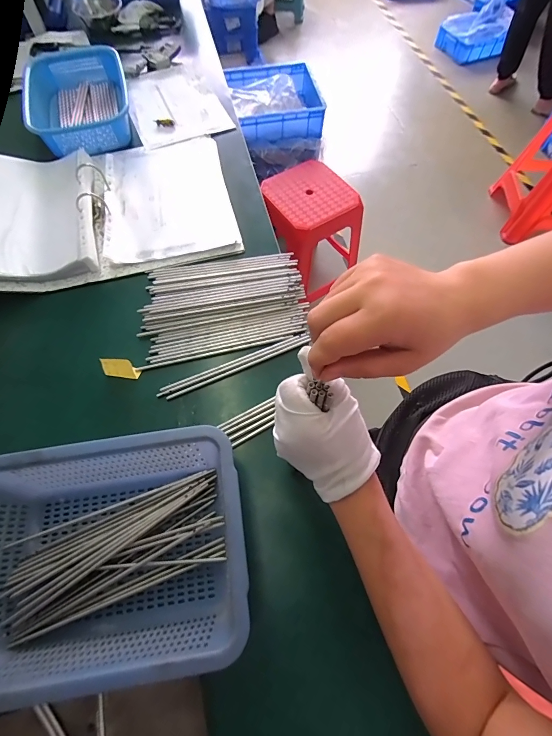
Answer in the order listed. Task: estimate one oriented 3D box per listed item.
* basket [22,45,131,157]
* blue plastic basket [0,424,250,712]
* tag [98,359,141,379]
[{"bbox_3d":[-0.413,-0.577,0.741,0.182,0.064,0.285,-15,66,-8],"label":"basket"},{"bbox_3d":[-0.190,0.207,0.404,0.302,0.103,0.227,-8,65,-5],"label":"blue plastic basket"},{"bbox_3d":[-0.240,0.000,0.544,0.053,0.022,0.023,4,65,1],"label":"tag"}]

